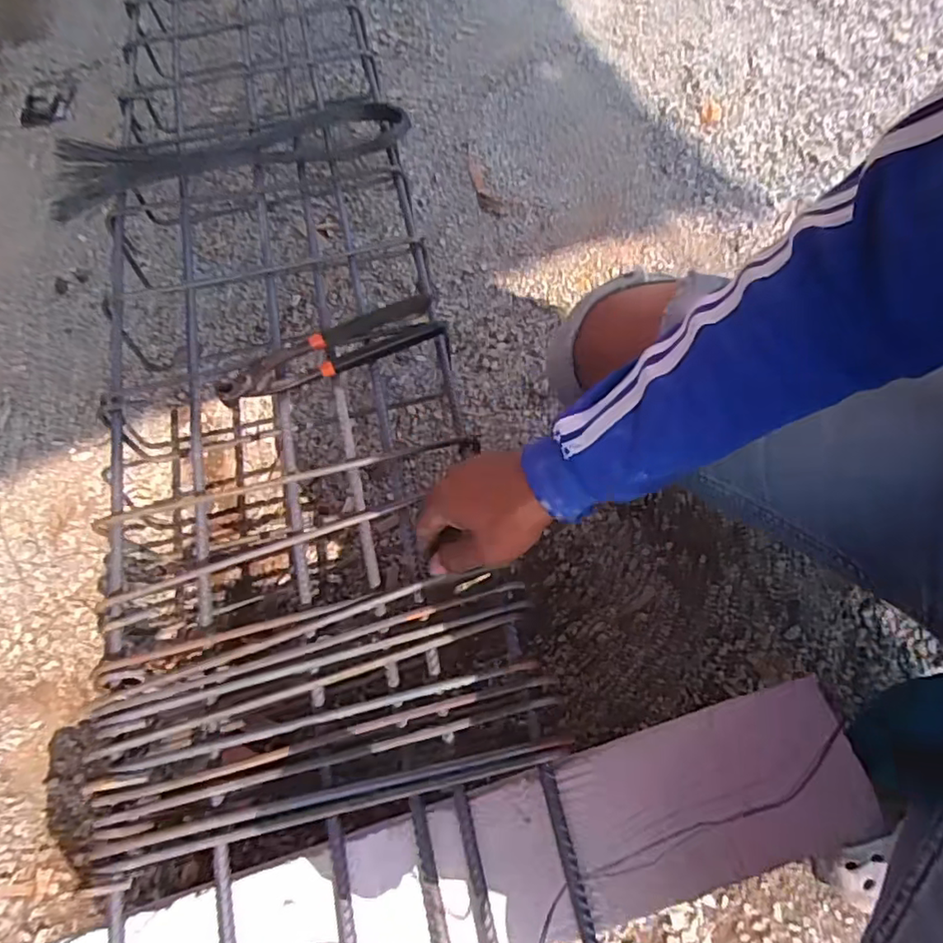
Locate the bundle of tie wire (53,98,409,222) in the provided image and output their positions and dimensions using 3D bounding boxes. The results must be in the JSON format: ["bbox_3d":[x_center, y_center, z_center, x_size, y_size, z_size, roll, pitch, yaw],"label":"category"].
[{"bbox_3d":[-0.279,-0.384,0.714,0.403,0.052,0.084,-19,65,-4],"label":"bundle of tie wire"}]

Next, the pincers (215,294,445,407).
[{"bbox_3d":[-0.138,-0.118,0.583,0.215,0.025,0.049,-21,65,-5],"label":"pincers"}]

